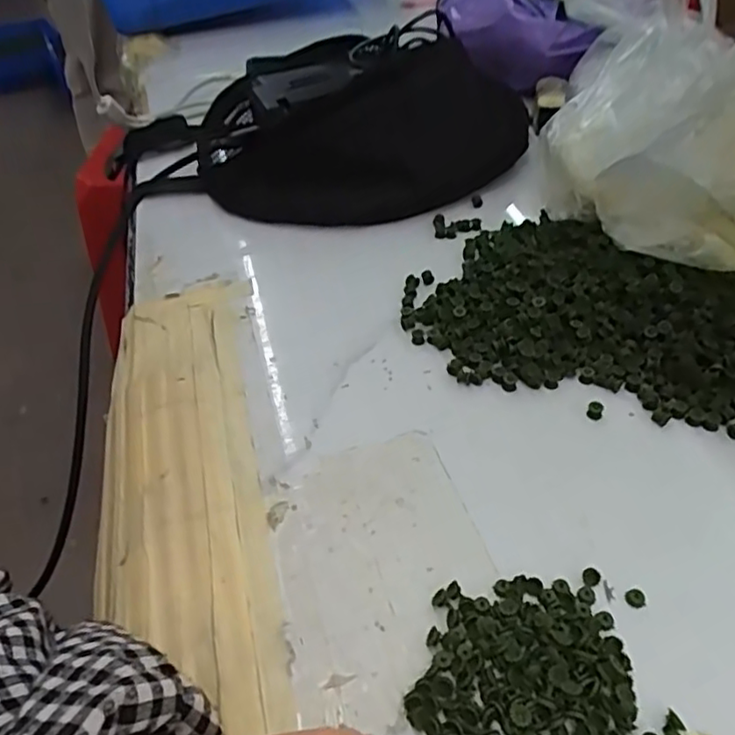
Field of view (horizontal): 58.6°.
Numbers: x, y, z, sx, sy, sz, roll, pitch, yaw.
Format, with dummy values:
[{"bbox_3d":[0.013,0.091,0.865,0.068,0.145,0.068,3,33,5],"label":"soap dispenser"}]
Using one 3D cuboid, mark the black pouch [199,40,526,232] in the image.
[{"bbox_3d":[0.006,-0.163,0.468,0.239,0.085,0.085,-12,44,-8],"label":"black pouch"}]

